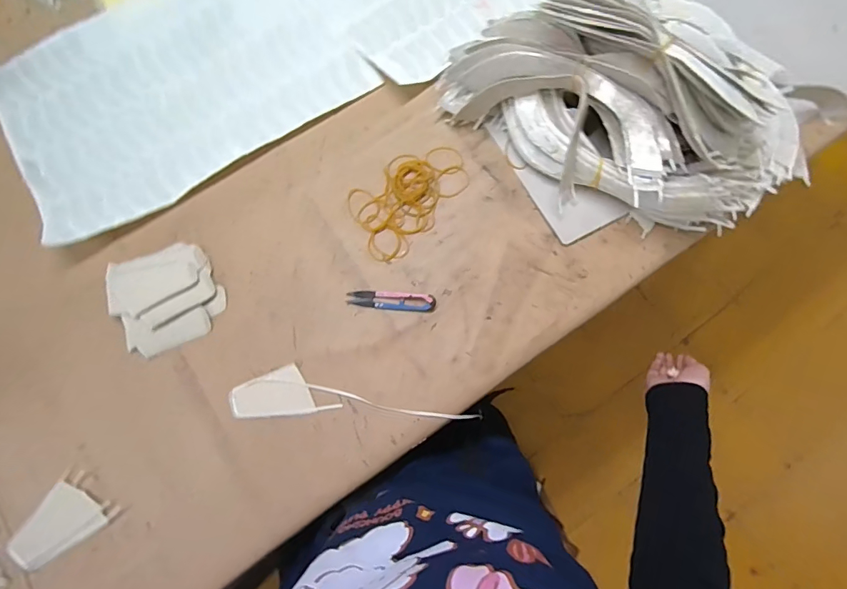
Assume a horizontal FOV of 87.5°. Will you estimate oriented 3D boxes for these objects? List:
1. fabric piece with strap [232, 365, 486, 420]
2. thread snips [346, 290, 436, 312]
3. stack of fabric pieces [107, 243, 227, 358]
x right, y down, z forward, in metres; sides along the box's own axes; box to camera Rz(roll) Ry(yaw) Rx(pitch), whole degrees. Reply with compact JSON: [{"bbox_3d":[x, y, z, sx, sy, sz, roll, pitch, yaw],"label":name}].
[{"bbox_3d":[-0.077,0.113,0.485,0.265,0.005,0.055,3,79,2],"label":"fabric piece with strap"},{"bbox_3d":[-0.037,0.007,0.503,0.100,0.009,0.019,4,79,2],"label":"thread snips"},{"bbox_3d":[-0.295,0.000,0.505,0.112,0.023,0.113,-25,79,-3],"label":"stack of fabric pieces"}]

